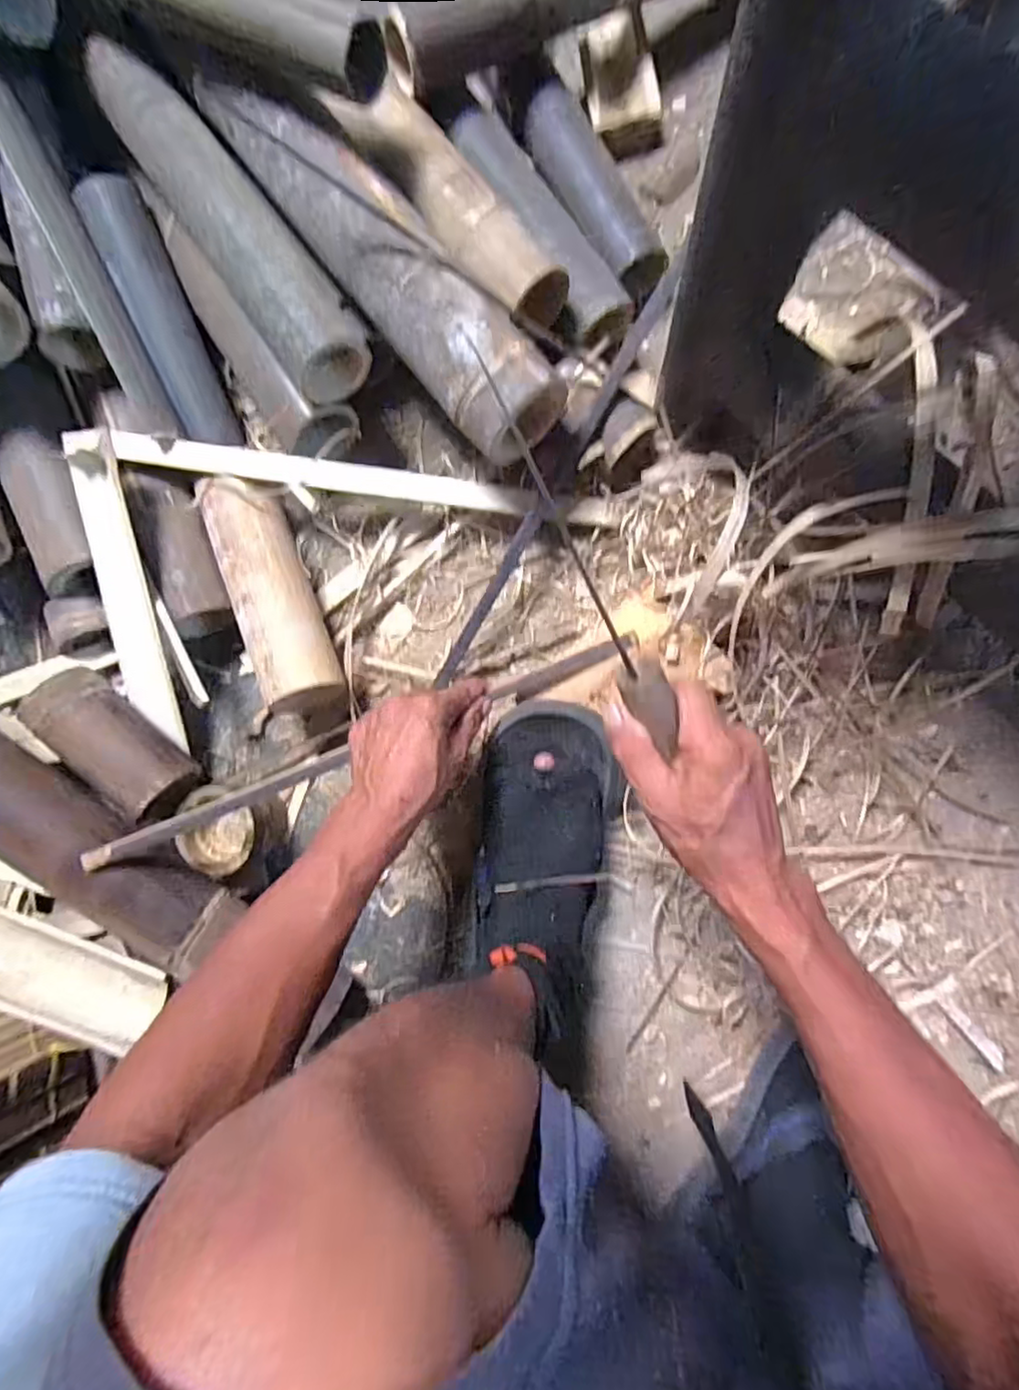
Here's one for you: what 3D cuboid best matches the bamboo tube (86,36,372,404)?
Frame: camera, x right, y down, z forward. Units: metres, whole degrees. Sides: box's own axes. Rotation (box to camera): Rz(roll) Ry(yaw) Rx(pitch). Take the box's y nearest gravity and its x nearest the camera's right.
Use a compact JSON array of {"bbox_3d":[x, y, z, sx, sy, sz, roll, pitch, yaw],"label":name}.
[{"bbox_3d":[-0.246,-0.407,0.556,0.068,0.056,0.344,-37,83,2],"label":"bamboo tube"}]

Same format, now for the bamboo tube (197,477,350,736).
[{"bbox_3d":[-0.216,-0.090,0.603,0.077,0.079,0.242,-19,84,4],"label":"bamboo tube"}]

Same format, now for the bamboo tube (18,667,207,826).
[{"bbox_3d":[-0.345,0.046,0.561,0.149,0.055,0.066,44,91,-5],"label":"bamboo tube"}]

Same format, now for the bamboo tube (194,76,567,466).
[{"bbox_3d":[-0.114,-0.366,0.541,0.088,0.089,0.412,-41,83,2],"label":"bamboo tube"}]

